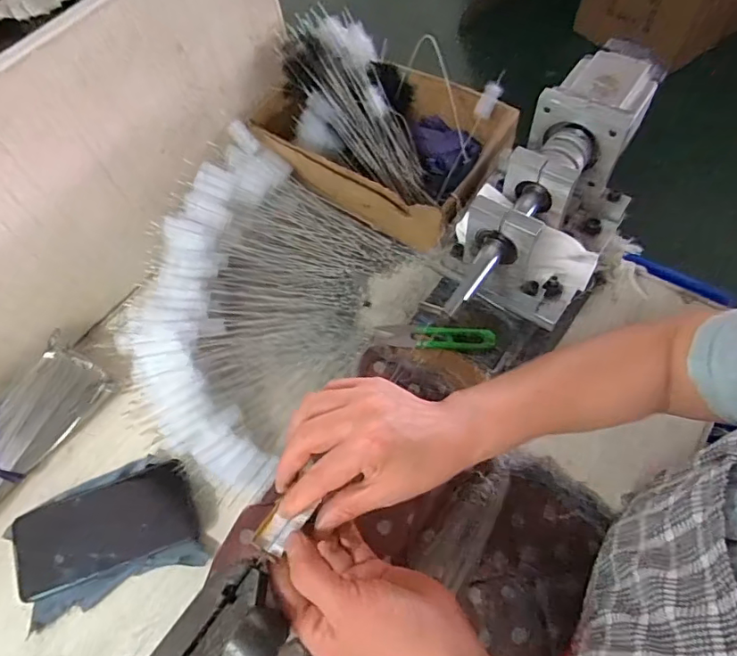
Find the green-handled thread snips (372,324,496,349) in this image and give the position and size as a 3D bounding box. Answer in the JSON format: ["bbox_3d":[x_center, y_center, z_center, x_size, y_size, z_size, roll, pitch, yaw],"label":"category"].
[{"bbox_3d":[0.066,0.008,0.513,0.115,0.009,0.024,1,60,5],"label":"green-handled thread snips"}]

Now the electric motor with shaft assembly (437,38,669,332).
[{"bbox_3d":[0.182,-0.141,0.500,0.133,0.120,0.260,26,65,18],"label":"electric motor with shaft assembly"}]

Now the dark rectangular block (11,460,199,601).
[{"bbox_3d":[-0.245,0.185,0.485,0.157,0.009,0.079,-17,66,-10],"label":"dark rectangular block"}]

